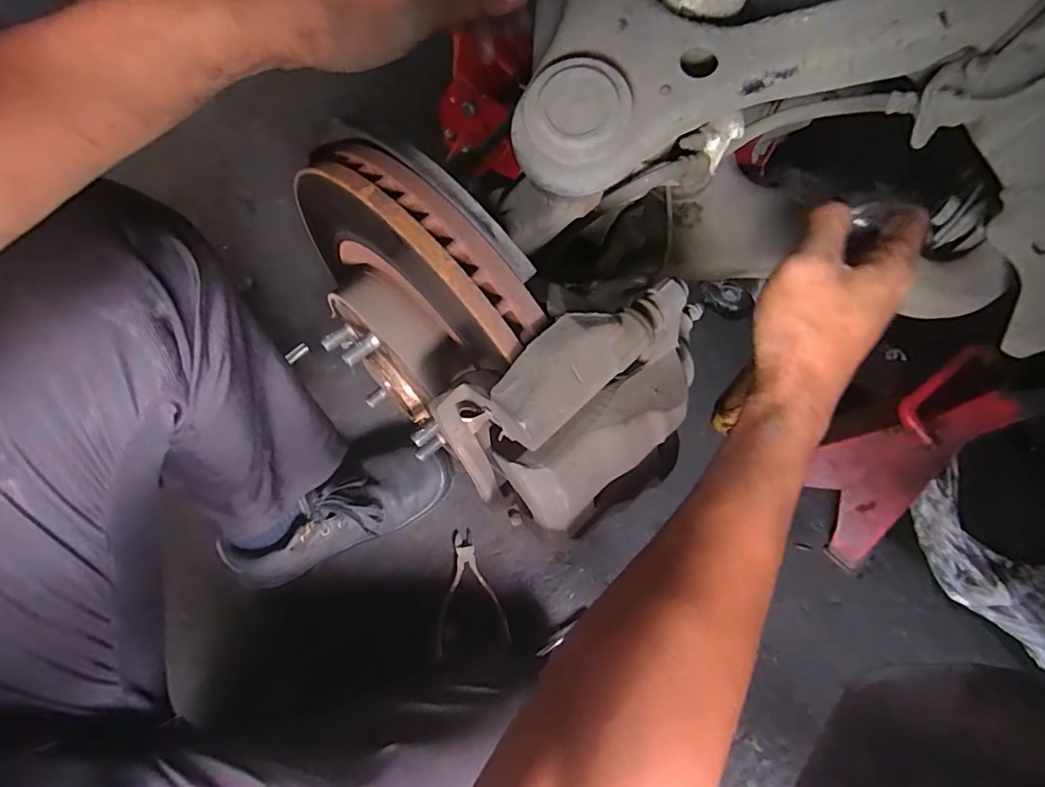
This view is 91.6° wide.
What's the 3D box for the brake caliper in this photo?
[{"bbox_3d":[0.048,0.014,0.282,0.128,0.106,0.080,-30,71,-12],"label":"brake caliper"}]

